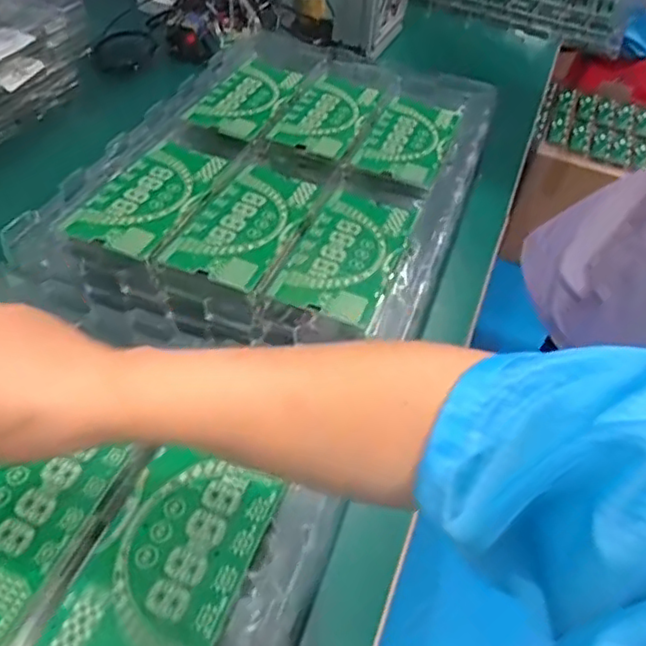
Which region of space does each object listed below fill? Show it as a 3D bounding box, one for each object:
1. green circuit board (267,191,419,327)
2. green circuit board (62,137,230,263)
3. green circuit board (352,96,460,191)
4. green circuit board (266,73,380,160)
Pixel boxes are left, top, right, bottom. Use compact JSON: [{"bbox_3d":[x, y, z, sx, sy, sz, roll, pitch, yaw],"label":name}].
[{"bbox_3d":[0.031,-0.087,0.767,0.113,0.009,0.226,19,47,8],"label":"green circuit board"},{"bbox_3d":[-0.213,-0.165,0.808,0.107,0.008,0.236,20,46,9],"label":"green circuit board"},{"bbox_3d":[0.129,-0.275,0.951,0.111,0.014,0.236,19,49,9],"label":"green circuit board"},{"bbox_3d":[0.007,-0.315,0.977,0.108,0.012,0.229,19,48,9],"label":"green circuit board"}]

